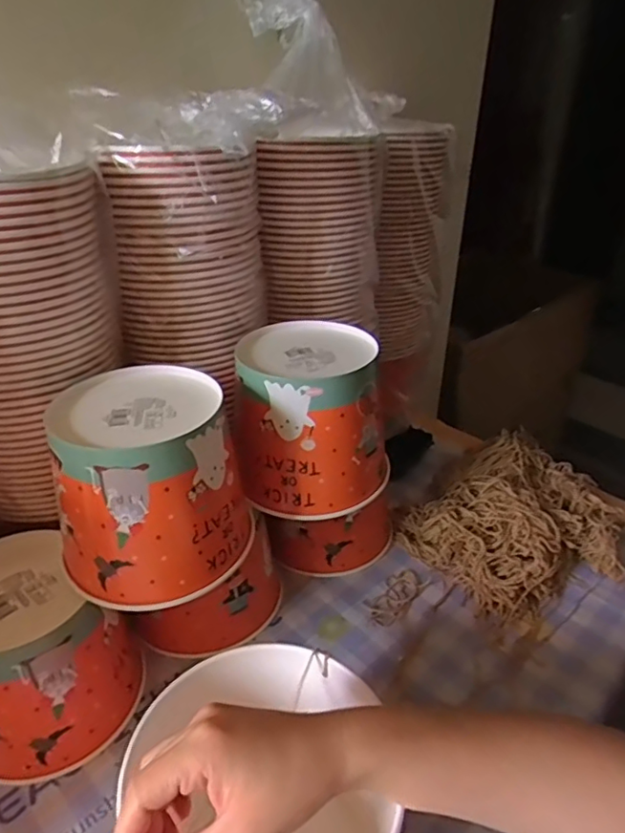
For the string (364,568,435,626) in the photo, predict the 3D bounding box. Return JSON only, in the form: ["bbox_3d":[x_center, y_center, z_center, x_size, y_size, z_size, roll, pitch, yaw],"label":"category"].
[{"bbox_3d":[0.087,0.194,0.618,0.039,0.004,0.089,25,38,37],"label":"string"}]

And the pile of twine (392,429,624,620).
[{"bbox_3d":[0.239,0.118,0.671,0.248,0.067,0.220,-22,36,-32],"label":"pile of twine"}]

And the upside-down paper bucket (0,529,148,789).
[{"bbox_3d":[-0.227,0.202,0.476,0.128,0.136,0.123,0,30,0],"label":"upside-down paper bucket"}]

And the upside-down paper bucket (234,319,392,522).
[{"bbox_3d":[-0.002,0.000,0.546,0.139,0.137,0.124,-2,32,-4],"label":"upside-down paper bucket"}]

